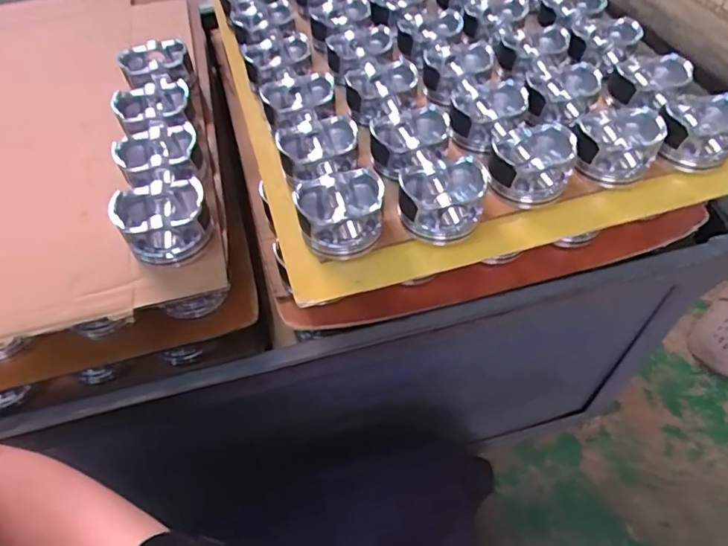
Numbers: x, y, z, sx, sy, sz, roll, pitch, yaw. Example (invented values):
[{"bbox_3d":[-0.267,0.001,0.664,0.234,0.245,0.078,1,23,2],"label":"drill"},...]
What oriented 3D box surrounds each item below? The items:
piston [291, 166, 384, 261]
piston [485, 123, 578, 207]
[{"bbox_3d":[-0.022,-0.058,0.519,0.083,0.048,0.069,-13,52,-8],"label":"piston"},{"bbox_3d":[0.174,-0.116,0.557,0.081,0.058,0.081,14,54,13],"label":"piston"}]

